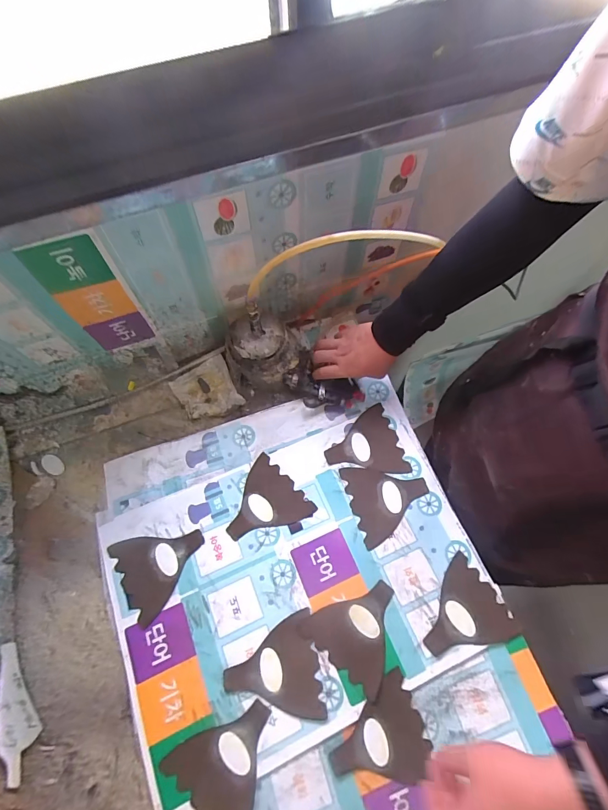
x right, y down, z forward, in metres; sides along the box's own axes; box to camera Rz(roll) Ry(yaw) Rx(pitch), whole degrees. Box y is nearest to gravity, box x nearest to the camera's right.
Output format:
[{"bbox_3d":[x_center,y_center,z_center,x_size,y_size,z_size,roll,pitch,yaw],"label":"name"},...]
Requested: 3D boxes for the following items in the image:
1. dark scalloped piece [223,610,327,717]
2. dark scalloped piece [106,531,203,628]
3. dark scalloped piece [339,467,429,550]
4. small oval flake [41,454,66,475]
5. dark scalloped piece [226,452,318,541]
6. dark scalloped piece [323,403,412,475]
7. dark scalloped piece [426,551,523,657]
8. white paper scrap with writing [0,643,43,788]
[{"bbox_3d":[-0.043,0.356,0.489,0.124,0.008,0.120,-8,68,-3],"label":"dark scalloped piece"},{"bbox_3d":[-0.210,0.234,0.542,0.124,0.004,0.119,-31,71,-12],"label":"dark scalloped piece"},{"bbox_3d":[0.134,0.145,0.578,0.121,0.006,0.118,-15,68,-6],"label":"dark scalloped piece"},{"bbox_3d":[-0.426,0.100,0.614,0.049,0.004,0.026,32,71,13],"label":"small oval flake"},{"bbox_3d":[-0.064,0.162,0.573,0.121,0.004,0.123,41,74,15],"label":"dark scalloped piece"},{"bbox_3d":[0.098,0.070,0.608,0.123,0.008,0.118,-17,68,-6],"label":"dark scalloped piece"},{"bbox_3d":[0.231,0.281,0.522,0.128,0.006,0.115,-7,68,-2],"label":"dark scalloped piece"},{"bbox_3d":[-0.365,0.387,0.463,0.016,0.052,0.157,-34,52,-13],"label":"white paper scrap with writing"}]

